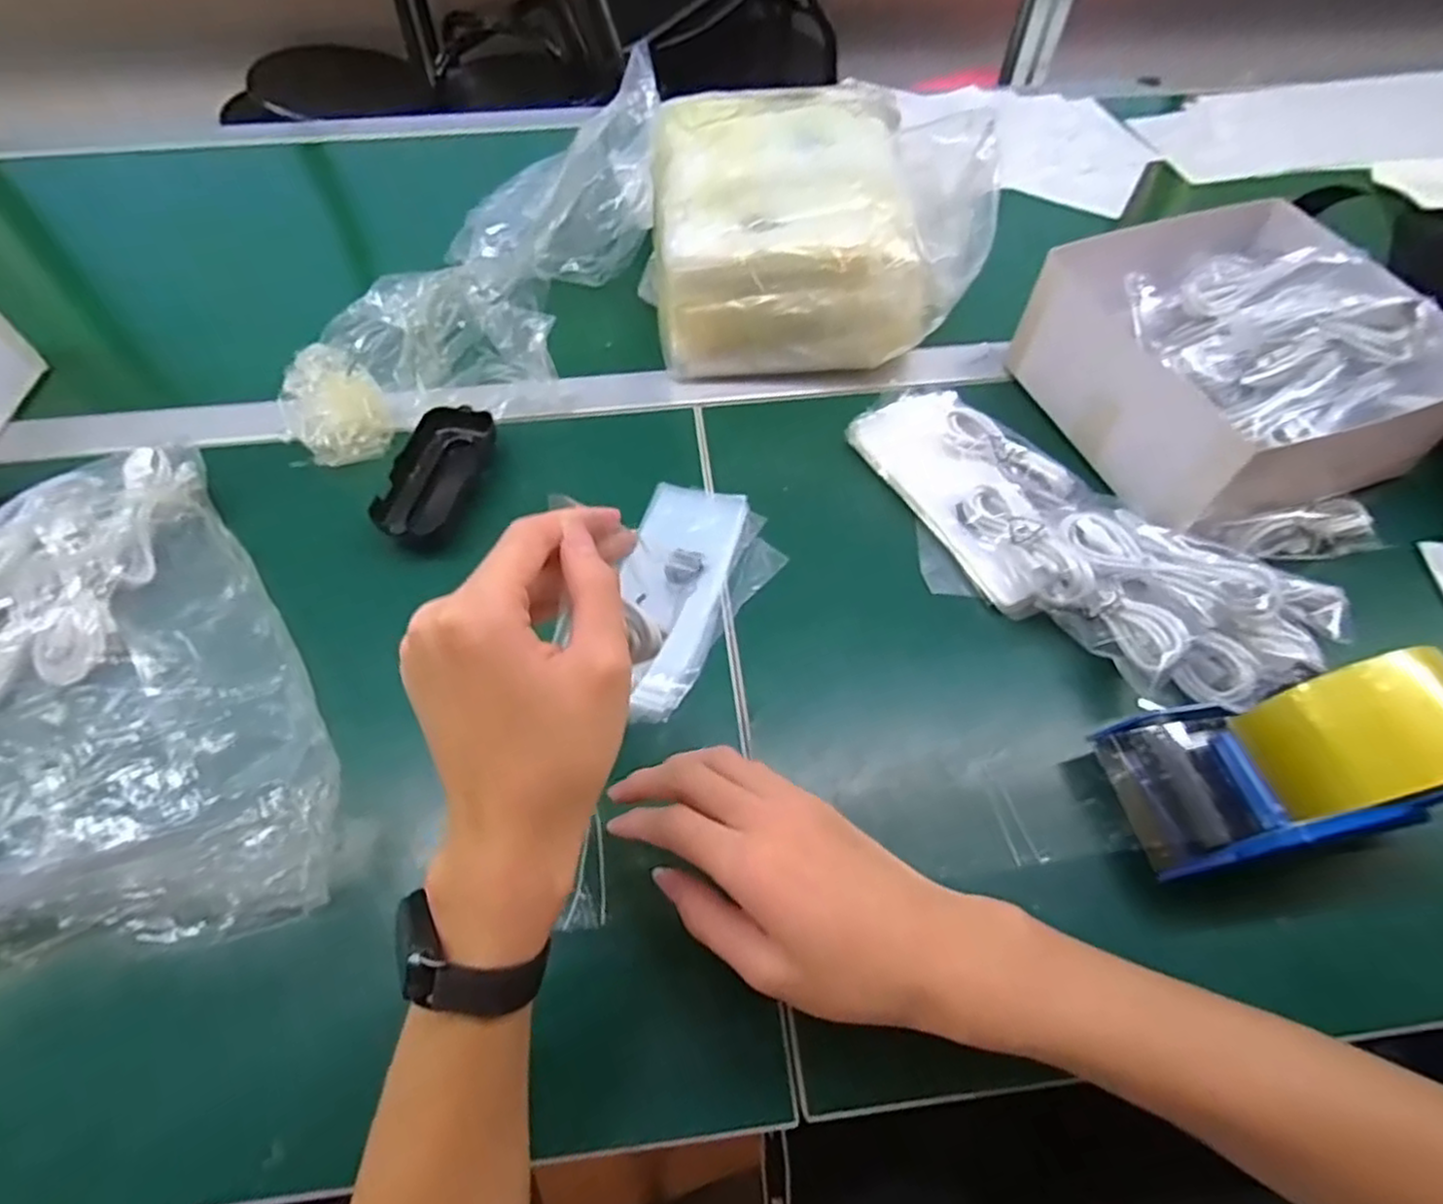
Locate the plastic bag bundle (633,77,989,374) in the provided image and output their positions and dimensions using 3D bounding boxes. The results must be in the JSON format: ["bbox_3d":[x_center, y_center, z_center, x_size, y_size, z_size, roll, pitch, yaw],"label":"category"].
[{"bbox_3d":[0.068,-0.294,0.560,0.239,0.130,0.214,3,58,2],"label":"plastic bag bundle"}]

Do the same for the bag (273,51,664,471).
[{"bbox_3d":[-0.177,-0.262,0.545,0.174,0.113,0.376,18,60,11],"label":"bag"}]

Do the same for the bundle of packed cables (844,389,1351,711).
[{"bbox_3d":[0.213,-0.049,0.445,0.133,0.045,0.299,-40,66,-22],"label":"bundle of packed cables"}]

